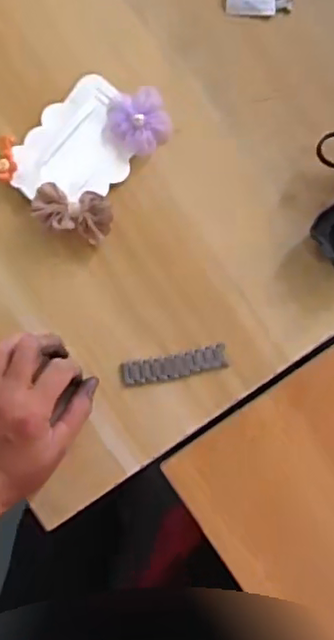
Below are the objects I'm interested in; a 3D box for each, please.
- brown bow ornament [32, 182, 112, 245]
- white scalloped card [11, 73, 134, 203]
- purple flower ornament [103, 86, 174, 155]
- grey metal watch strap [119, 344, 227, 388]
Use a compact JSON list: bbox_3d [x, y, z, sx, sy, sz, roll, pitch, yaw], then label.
[{"bbox_3d":[-0.070,-0.083,0.479,0.060,0.020,0.035,24,91,-1],"label":"brown bow ornament"},{"bbox_3d":[-0.066,-0.131,0.483,0.076,0.005,0.103,37,85,-3],"label":"white scalloped card"},{"bbox_3d":[-0.023,-0.151,0.483,0.049,0.012,0.046,0,91,-1],"label":"purple flower ornament"},{"bbox_3d":[0.006,0.036,0.492,0.081,0.008,0.019,-10,91,-1],"label":"grey metal watch strap"}]

